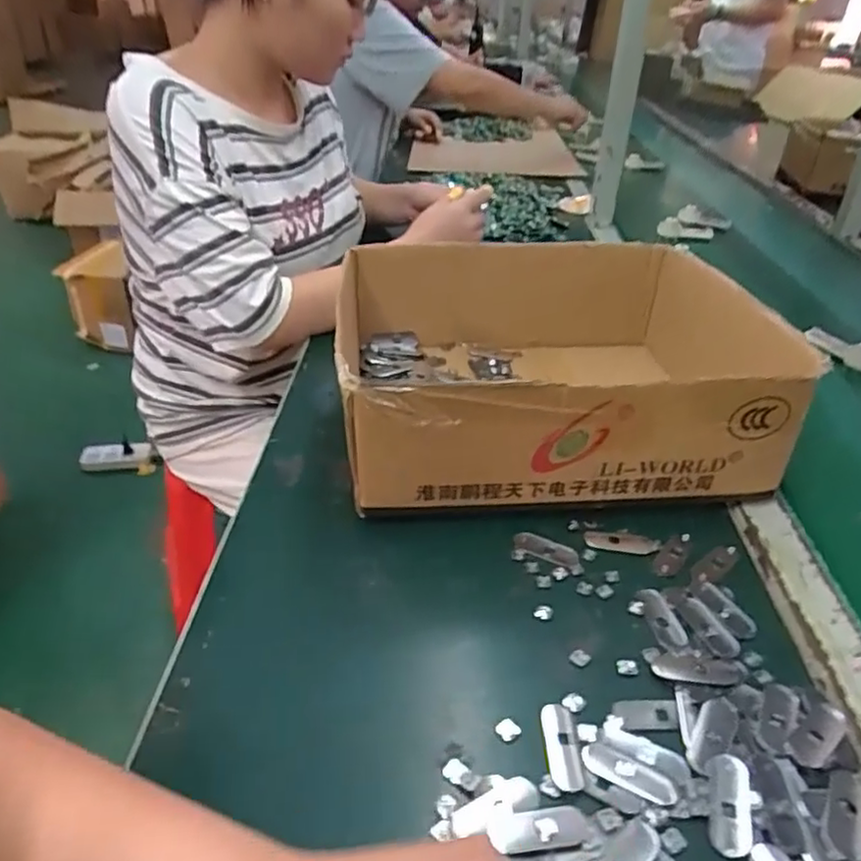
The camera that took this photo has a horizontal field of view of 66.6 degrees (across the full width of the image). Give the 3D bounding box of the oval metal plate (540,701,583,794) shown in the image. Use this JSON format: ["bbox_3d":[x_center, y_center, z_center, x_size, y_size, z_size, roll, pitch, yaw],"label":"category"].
[{"bbox_3d":[0.074,0.177,0.370,0.019,0.004,0.049,0,35,-1],"label":"oval metal plate"}]

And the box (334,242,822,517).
[{"bbox_3d":[0.101,-0.058,0.599,0.348,0.130,0.273,-3,35,-5],"label":"box"}]

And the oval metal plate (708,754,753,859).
[{"bbox_3d":[0.157,0.195,0.344,0.021,0.004,0.052,11,37,15],"label":"oval metal plate"}]

